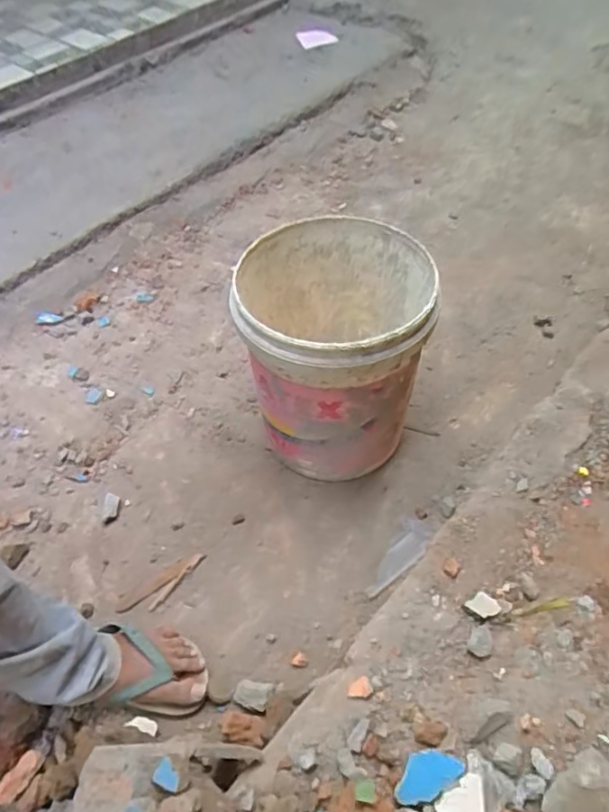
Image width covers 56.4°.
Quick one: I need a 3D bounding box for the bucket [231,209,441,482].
[{"bbox_3d":[0.048,-0.080,0.981,0.291,0.373,0.297,-2,52,2],"label":"bucket"}]

